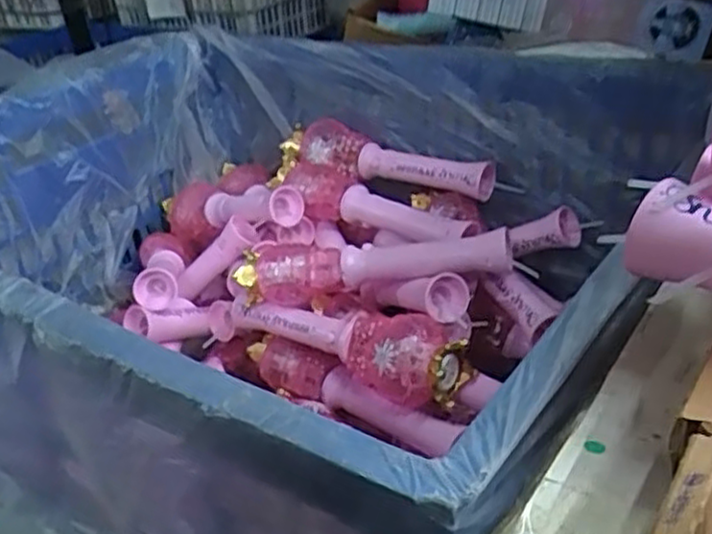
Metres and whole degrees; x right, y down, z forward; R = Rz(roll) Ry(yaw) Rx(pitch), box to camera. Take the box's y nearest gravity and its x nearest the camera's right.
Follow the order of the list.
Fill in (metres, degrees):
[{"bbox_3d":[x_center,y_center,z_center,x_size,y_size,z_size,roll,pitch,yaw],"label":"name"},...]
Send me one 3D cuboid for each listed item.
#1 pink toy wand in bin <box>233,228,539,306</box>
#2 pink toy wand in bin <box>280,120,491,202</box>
[{"bbox_3d":[0.015,-0.001,0.800,0.306,0.071,0.052,1,32,11],"label":"pink toy wand in bin"},{"bbox_3d":[0.028,-0.143,0.959,0.305,0.058,0.075,17,38,32],"label":"pink toy wand in bin"}]

